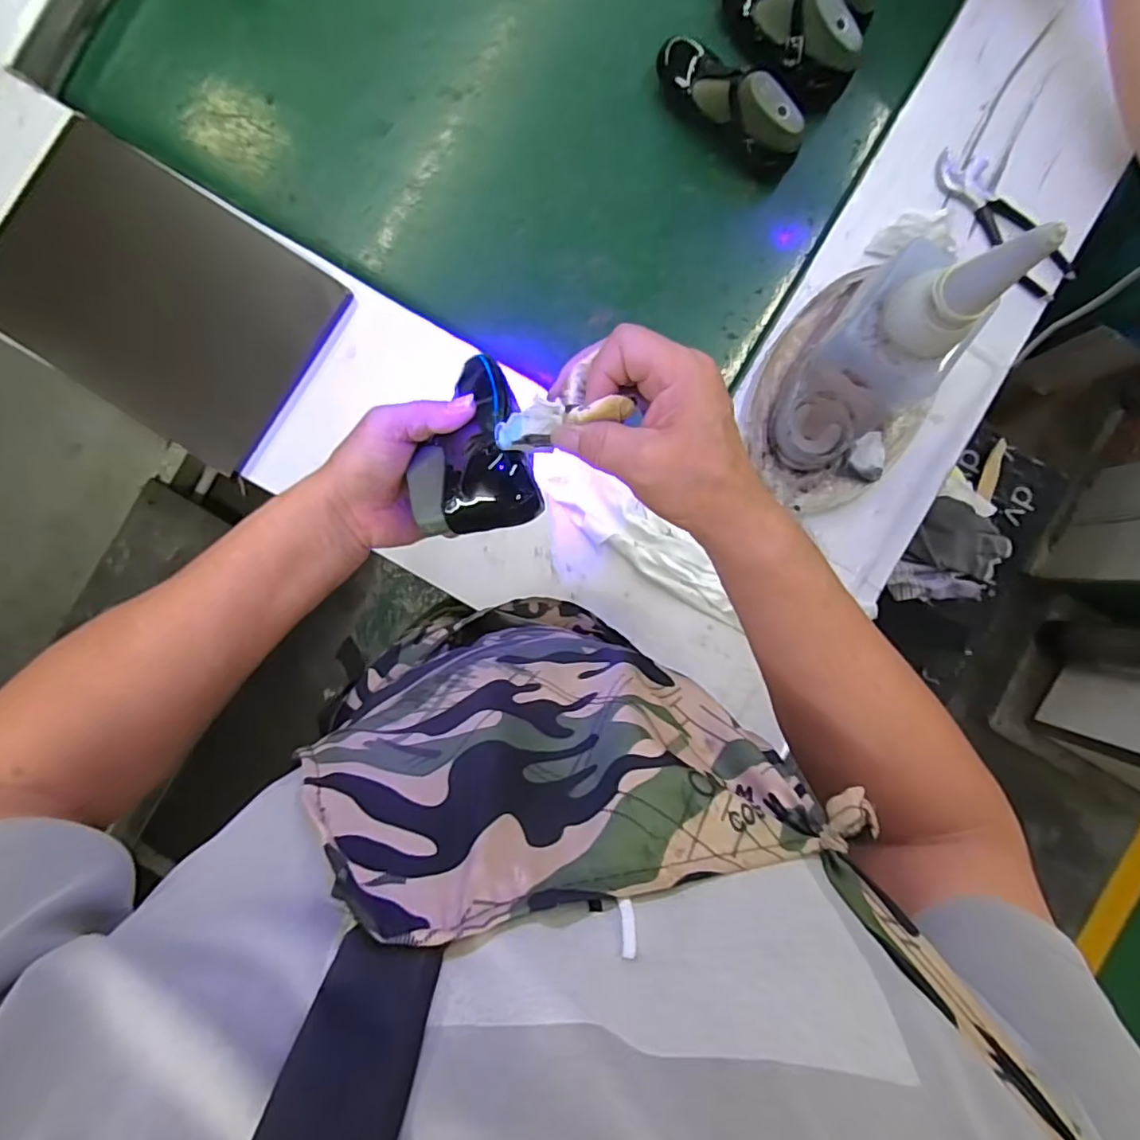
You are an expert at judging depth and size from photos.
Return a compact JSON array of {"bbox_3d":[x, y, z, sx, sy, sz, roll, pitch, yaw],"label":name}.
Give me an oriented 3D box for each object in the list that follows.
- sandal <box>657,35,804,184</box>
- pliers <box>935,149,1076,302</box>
[{"bbox_3d":[0.174,-0.524,0.656,0.057,0.076,0.193,-41,93,-1],"label":"sandal"},{"bbox_3d":[0.476,-0.384,0.636,0.060,0.027,0.194,-38,93,-1],"label":"pliers"}]

